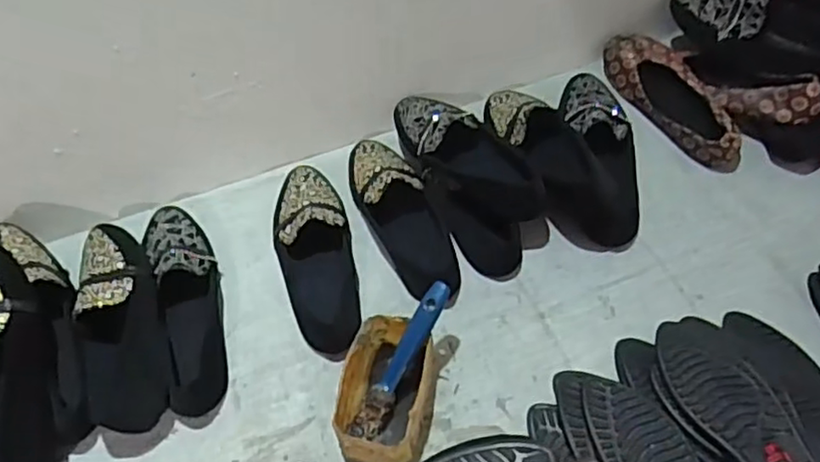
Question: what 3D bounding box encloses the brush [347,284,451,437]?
[{"bbox_3d":[-0.006,0.120,0.606,0.028,0.011,0.157,27,86,22],"label":"brush"}]

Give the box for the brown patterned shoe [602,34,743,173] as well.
[{"bbox_3d":[0.326,-0.172,0.830,0.069,0.053,0.233,-23,55,-13],"label":"brown patterned shoe"}]

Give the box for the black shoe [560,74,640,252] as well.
[{"bbox_3d":[0.227,-0.100,0.782,0.078,0.071,0.246,0,53,3],"label":"black shoe"}]

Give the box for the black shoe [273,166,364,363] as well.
[{"bbox_3d":[-0.106,0.021,0.719,0.084,0.055,0.247,-11,53,-5],"label":"black shoe"}]

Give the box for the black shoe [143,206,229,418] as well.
[{"bbox_3d":[-0.235,0.068,0.693,0.065,0.055,0.243,-17,54,-10],"label":"black shoe"}]

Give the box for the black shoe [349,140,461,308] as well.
[{"bbox_3d":[-0.010,-0.025,0.748,0.076,0.057,0.231,-22,55,-13],"label":"black shoe"}]

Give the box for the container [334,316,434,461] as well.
[{"bbox_3d":[-0.021,0.152,0.612,0.078,0.061,0.132,8,54,9],"label":"container"}]

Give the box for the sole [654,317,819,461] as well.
[{"bbox_3d":[0.297,0.174,0.559,0.075,0.012,0.246,-22,49,-6],"label":"sole"}]

